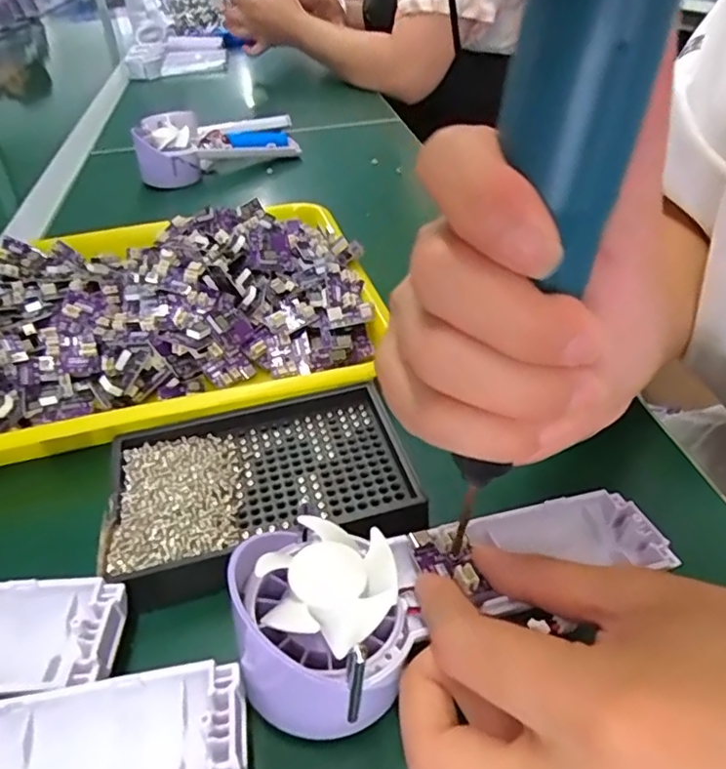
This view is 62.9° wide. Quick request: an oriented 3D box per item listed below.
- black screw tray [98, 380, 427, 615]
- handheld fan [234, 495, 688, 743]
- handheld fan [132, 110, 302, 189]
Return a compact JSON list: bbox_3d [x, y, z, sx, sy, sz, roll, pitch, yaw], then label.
[{"bbox_3d":[-0.048,0.045,0.282,0.137,0.019,0.094,-12,40,-10],"label":"black screw tray"},{"bbox_3d":[0.037,0.071,0.233,0.172,0.044,0.061,-10,38,-26],"label":"handheld fan"},{"bbox_3d":[-0.162,-0.282,0.681,0.202,0.055,0.094,-24,43,-23],"label":"handheld fan"}]

